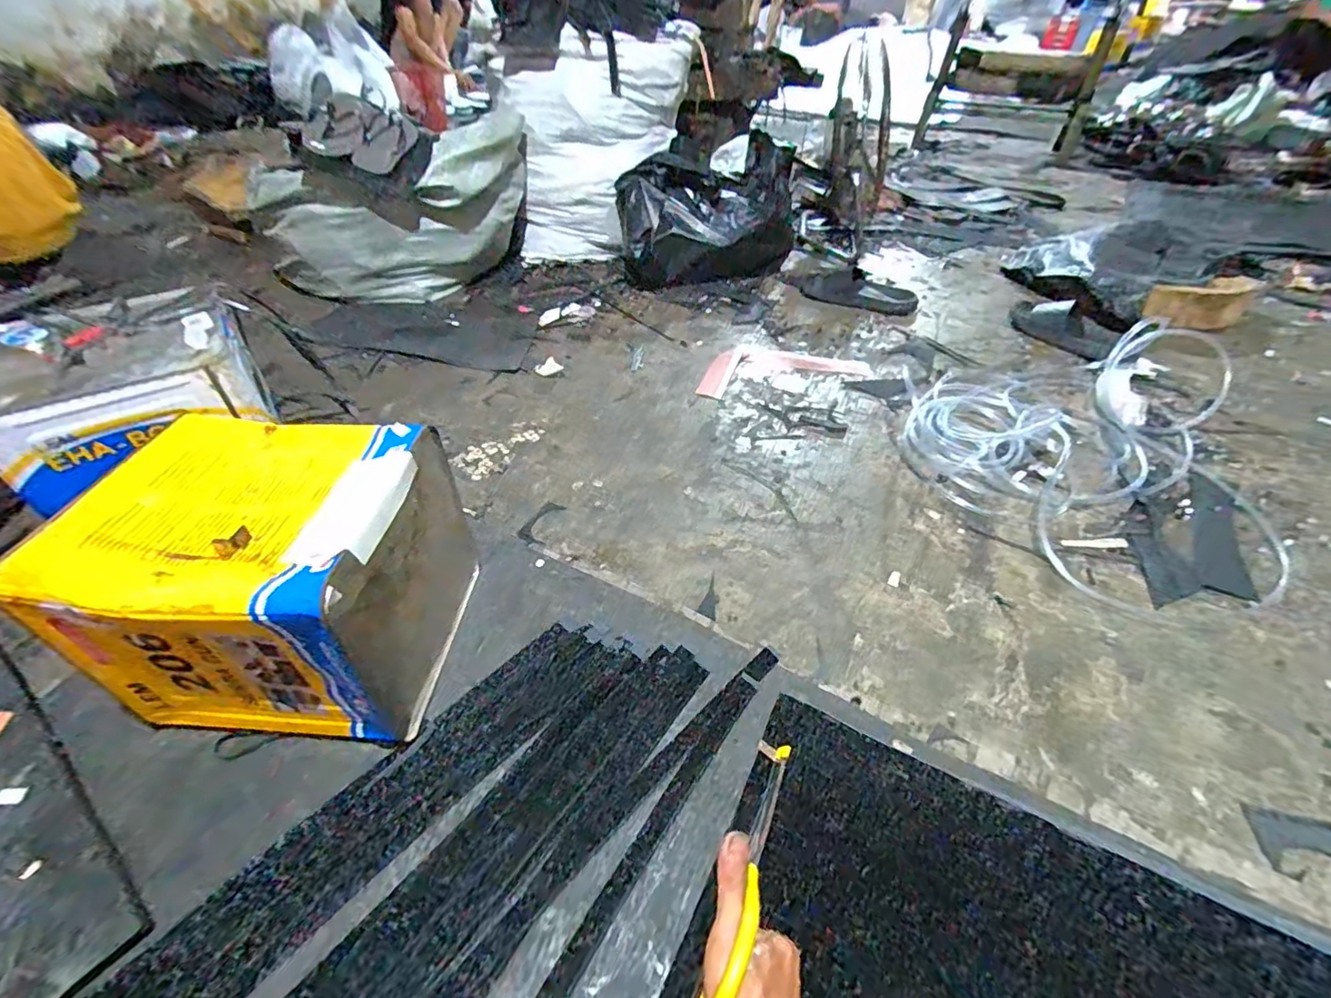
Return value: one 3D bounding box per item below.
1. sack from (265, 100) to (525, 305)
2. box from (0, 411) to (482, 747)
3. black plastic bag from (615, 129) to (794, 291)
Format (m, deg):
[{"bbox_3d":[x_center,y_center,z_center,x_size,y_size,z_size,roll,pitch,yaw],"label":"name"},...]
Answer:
[{"bbox_3d":[-0.562,-0.625,1.277,0.588,0.296,0.258,-25,49,-24],"label":"sack"},{"bbox_3d":[-0.364,0.081,0.572,0.256,0.250,0.239,2,44,1],"label":"box"},{"bbox_3d":[0.106,-0.691,1.390,0.428,0.257,0.250,-5,44,-6],"label":"black plastic bag"}]

